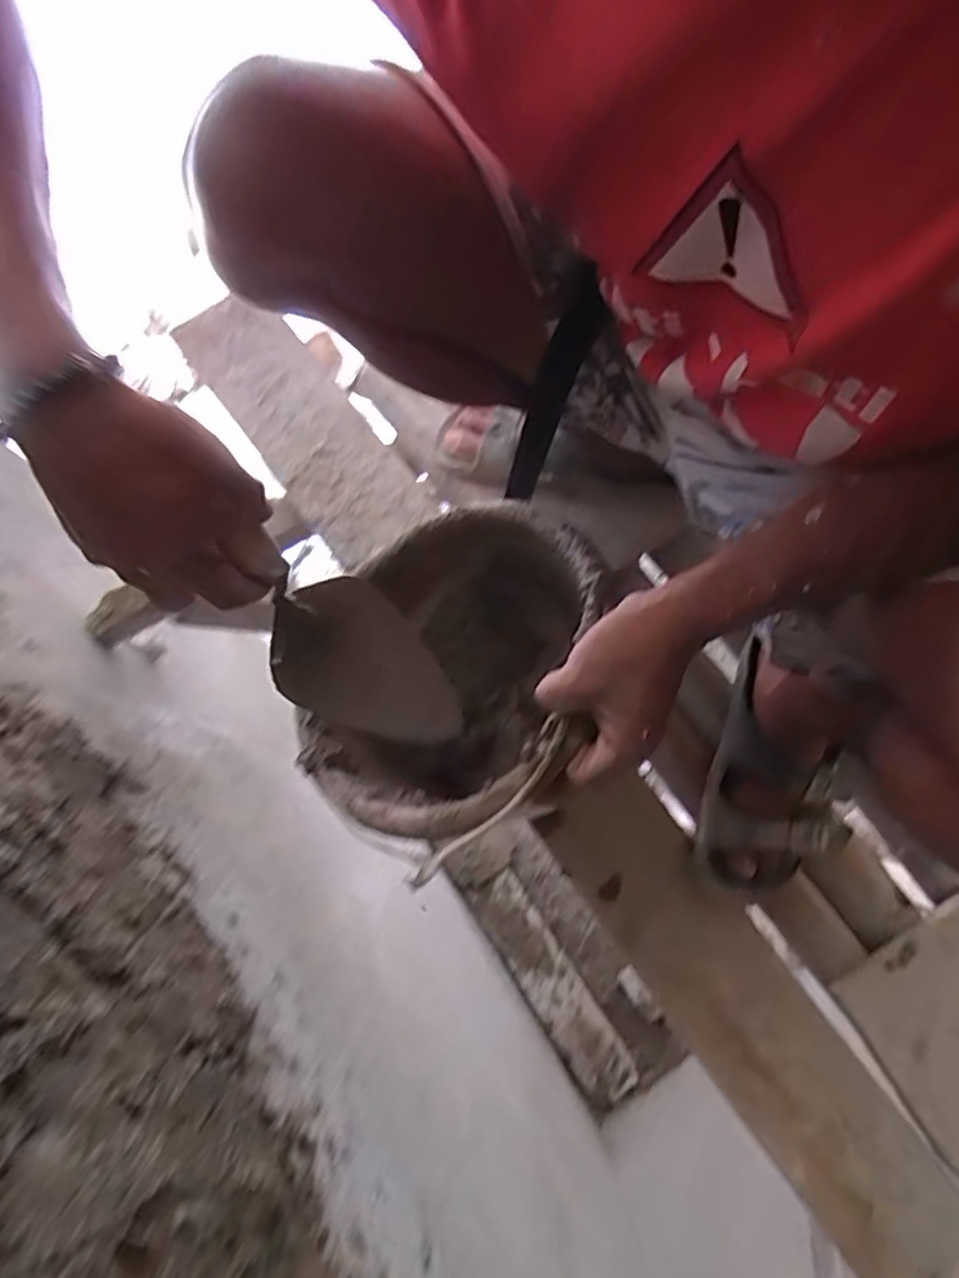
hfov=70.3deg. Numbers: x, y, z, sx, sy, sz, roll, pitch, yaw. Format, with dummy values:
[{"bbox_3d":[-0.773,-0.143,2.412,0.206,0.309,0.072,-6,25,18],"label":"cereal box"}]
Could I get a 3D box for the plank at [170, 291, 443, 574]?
[{"bbox_3d":[-0.183,-0.220,0.694,0.110,0.018,0.319,-38,78,-8],"label":"plank"}]

